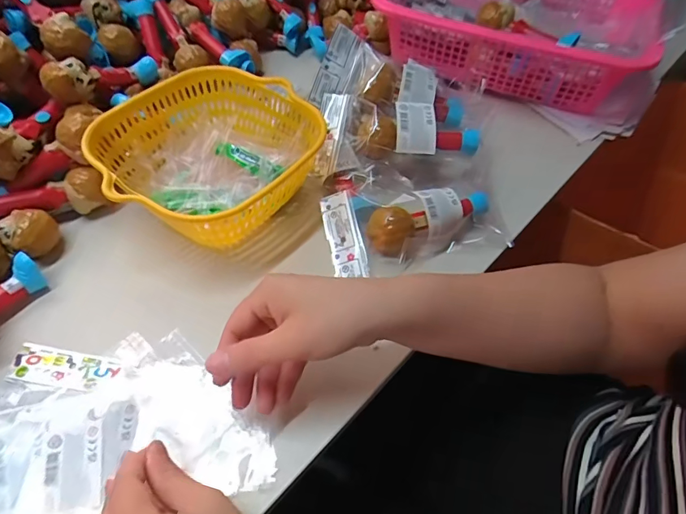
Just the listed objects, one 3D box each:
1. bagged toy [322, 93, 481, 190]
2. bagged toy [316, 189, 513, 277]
[{"bbox_3d":[0.055,-0.122,0.473,0.174,0.053,0.092,14,54,9],"label":"bagged toy"},{"bbox_3d":[0.076,-0.028,0.438,0.186,0.051,0.092,-3,53,-4],"label":"bagged toy"}]

